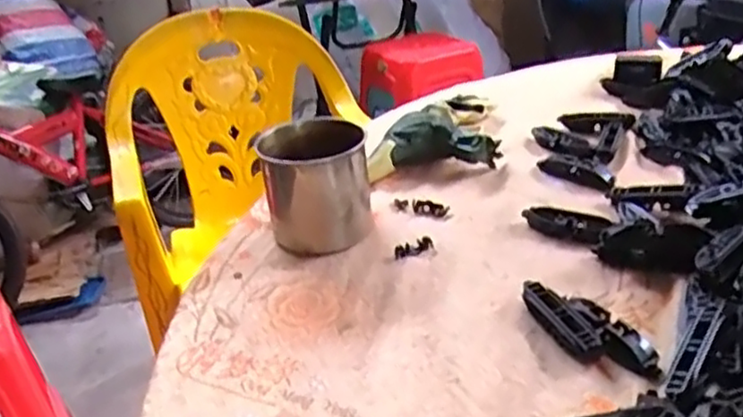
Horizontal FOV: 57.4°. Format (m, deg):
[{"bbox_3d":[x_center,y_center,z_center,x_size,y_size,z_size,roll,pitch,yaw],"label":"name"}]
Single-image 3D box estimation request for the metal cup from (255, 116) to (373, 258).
[{"bbox_3d":[-0.047,-0.021,0.598,0.089,0.090,0.080,-9,29,-5],"label":"metal cup"}]

